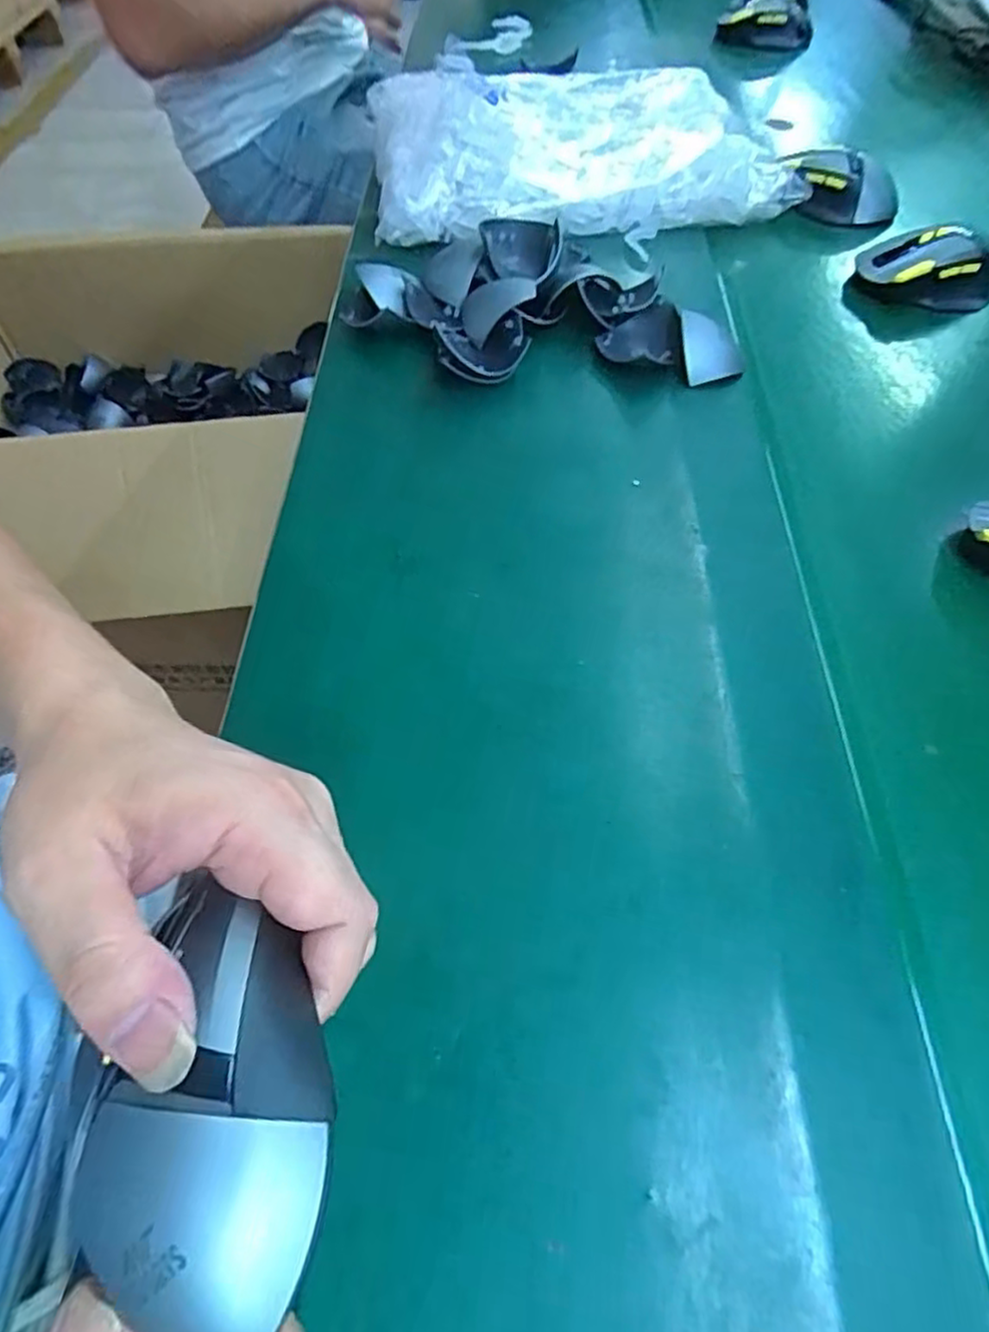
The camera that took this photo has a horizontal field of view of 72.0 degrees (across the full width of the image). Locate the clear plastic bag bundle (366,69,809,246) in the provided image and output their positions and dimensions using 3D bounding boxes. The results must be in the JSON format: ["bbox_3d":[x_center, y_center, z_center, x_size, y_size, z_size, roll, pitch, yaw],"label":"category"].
[{"bbox_3d":[0.069,-0.463,0.596,0.354,0.057,0.252,-2,57,0],"label":"clear plastic bag bundle"}]

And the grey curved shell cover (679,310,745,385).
[{"bbox_3d":[0.144,-0.214,0.460,0.040,0.018,0.052,-6,67,-23],"label":"grey curved shell cover"}]

